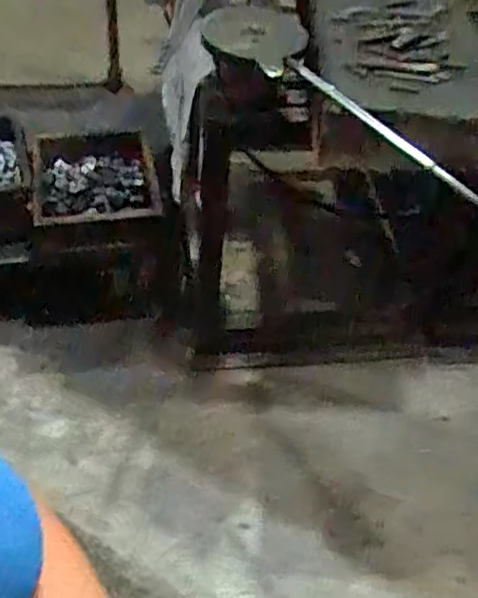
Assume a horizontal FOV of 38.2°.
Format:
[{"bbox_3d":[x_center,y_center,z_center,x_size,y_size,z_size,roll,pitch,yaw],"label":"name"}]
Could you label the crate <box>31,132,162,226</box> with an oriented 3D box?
[{"bbox_3d":[-0.381,-0.342,1.820,0.311,0.075,0.365,-5,46,-9],"label":"crate"}]

